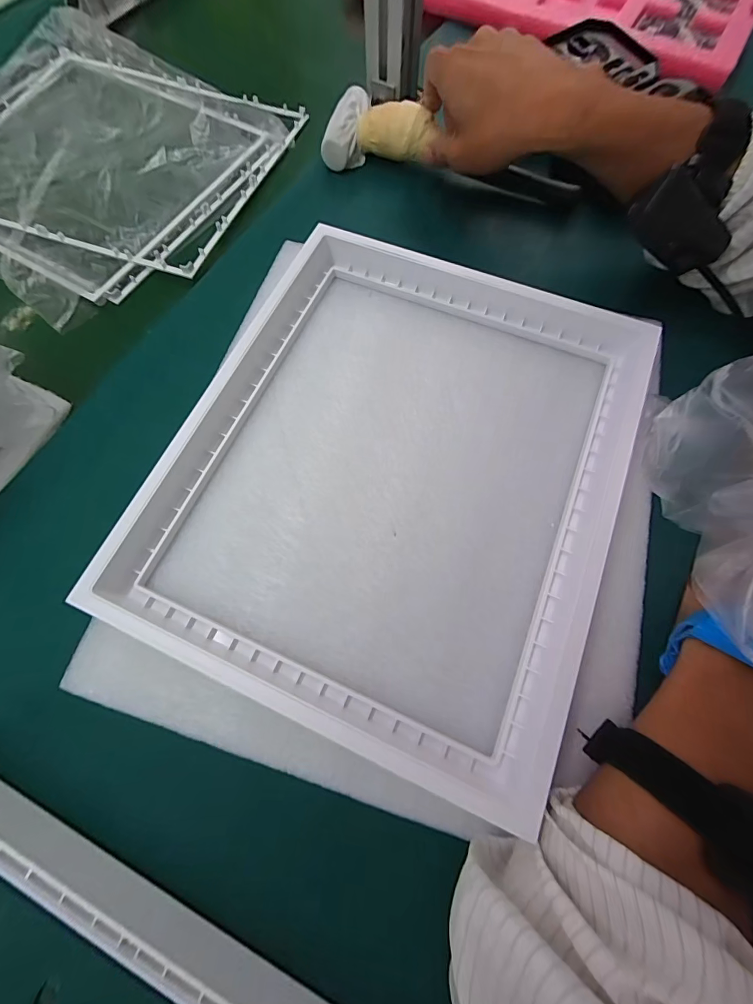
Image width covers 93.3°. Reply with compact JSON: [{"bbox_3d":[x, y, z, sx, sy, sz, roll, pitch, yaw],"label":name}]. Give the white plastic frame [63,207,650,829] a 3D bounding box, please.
[{"bbox_3d":[0.011,-0.031,0.236,0.295,0.034,0.321,22,72,7],"label":"white plastic frame"}]

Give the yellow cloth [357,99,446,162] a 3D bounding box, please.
[{"bbox_3d":[0.017,-0.349,0.335,0.072,0.033,0.029,22,72,7],"label":"yellow cloth"}]

